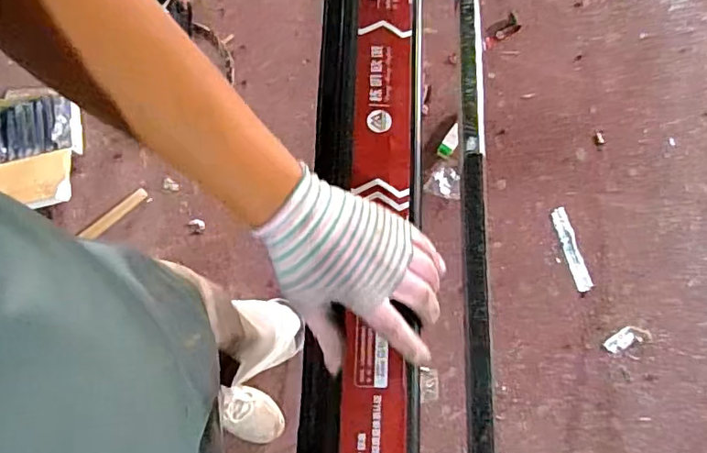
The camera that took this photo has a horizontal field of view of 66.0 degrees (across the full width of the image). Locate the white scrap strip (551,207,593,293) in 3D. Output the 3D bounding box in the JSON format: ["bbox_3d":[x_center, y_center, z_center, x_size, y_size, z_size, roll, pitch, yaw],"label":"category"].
[{"bbox_3d":[0.581,0.060,1.450,0.042,0.006,0.224,-15,77,-6],"label":"white scrap strip"}]

